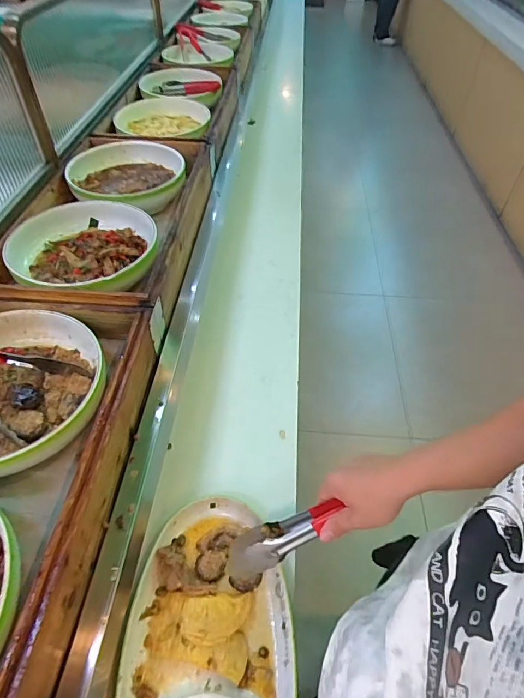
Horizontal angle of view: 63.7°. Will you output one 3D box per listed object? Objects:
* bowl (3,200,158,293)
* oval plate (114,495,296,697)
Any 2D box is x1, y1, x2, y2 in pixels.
[{"bbox_3d":[-0.293,-0.164,0.712,0.236,0.073,0.260,-22,57,-13],"label":"bowl"},{"bbox_3d":[-0.063,0.355,0.485,0.189,0.046,0.355,-3,54,-1],"label":"oval plate"}]

